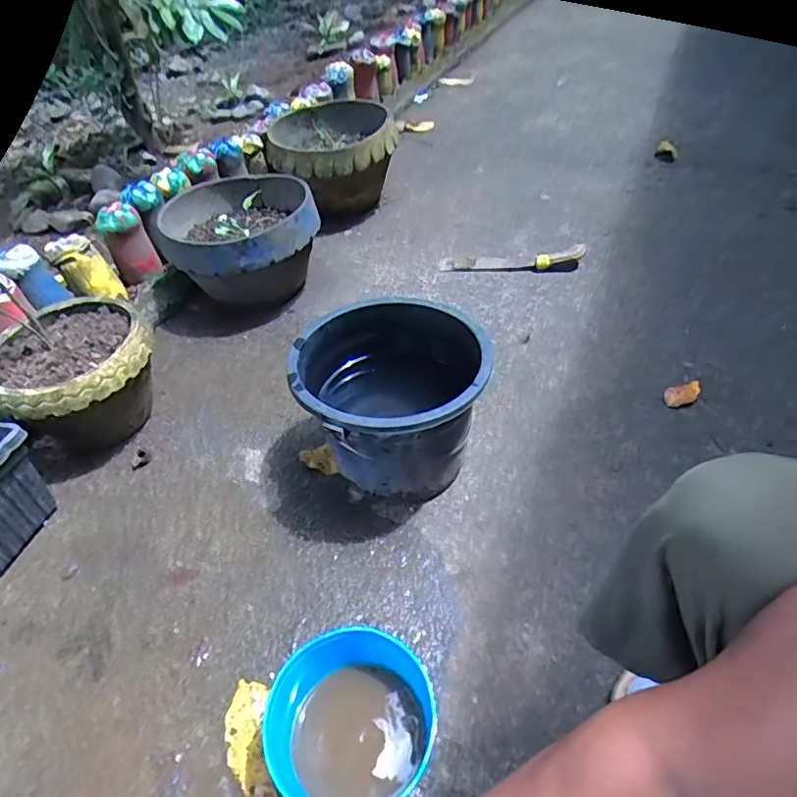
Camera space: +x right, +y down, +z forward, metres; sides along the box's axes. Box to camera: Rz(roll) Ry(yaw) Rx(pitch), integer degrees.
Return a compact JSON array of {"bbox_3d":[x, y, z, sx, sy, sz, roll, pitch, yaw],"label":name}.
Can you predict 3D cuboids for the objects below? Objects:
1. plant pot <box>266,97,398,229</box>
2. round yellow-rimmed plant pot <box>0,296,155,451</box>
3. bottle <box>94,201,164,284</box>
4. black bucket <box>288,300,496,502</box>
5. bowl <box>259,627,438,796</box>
[{"bbox_3d":[-0.179,-0.650,1.525,0.327,0.242,0.319,-2,44,2],"label":"plant pot"},{"bbox_3d":[-0.534,-0.027,0.945,0.237,0.178,0.244,-2,44,2],"label":"round yellow-rimmed plant pot"},{"bbox_3d":[-0.606,-0.351,1.245,0.093,0.151,0.082,-24,47,-19],"label":"bottle"},{"bbox_3d":[-0.011,0.020,0.809,0.261,0.219,0.242,-2,44,2],"label":"black bucket"},{"bbox_3d":[-0.049,0.337,0.571,0.144,0.116,0.165,20,49,23],"label":"bowl"}]

